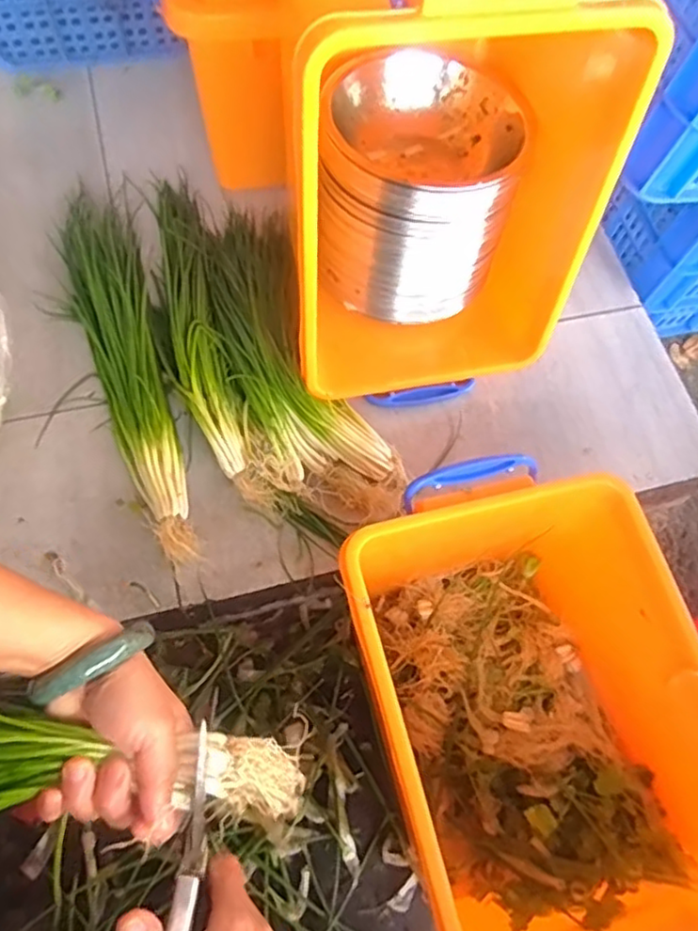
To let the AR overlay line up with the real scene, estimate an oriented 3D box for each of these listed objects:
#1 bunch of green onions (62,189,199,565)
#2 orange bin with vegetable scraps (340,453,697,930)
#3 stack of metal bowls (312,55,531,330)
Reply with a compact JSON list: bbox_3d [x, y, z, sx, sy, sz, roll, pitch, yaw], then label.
[{"bbox_3d":[-0.236,-0.111,0.683,0.085,0.039,0.460,-15,70,-11],"label":"bunch of green onions"},{"bbox_3d":[0.154,0.212,0.585,0.261,0.210,0.382,-13,69,-10],"label":"orange bin with vegetable scraps"},{"bbox_3d":[0.068,-0.275,0.657,0.164,0.209,0.172,8,51,1],"label":"stack of metal bowls"}]

